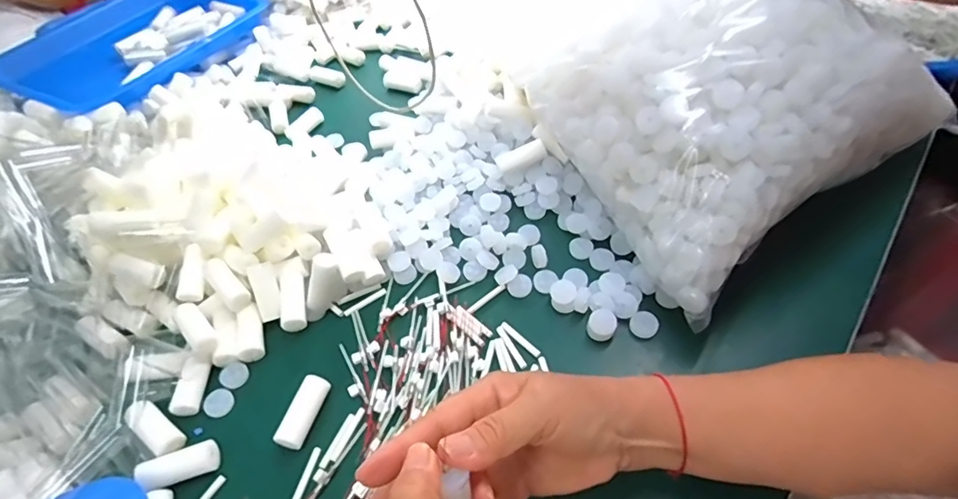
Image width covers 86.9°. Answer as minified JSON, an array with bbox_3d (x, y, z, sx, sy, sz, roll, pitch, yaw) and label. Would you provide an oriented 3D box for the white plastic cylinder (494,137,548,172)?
[{"bbox_3d":[0.043,-0.095,0.516,0.051,0.014,0.018,-19,51,13],"label":"white plastic cylinder"}]

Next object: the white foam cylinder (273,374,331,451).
[{"bbox_3d":[-0.130,0.121,0.376,0.021,0.015,0.053,11,52,17],"label":"white foam cylinder"}]

